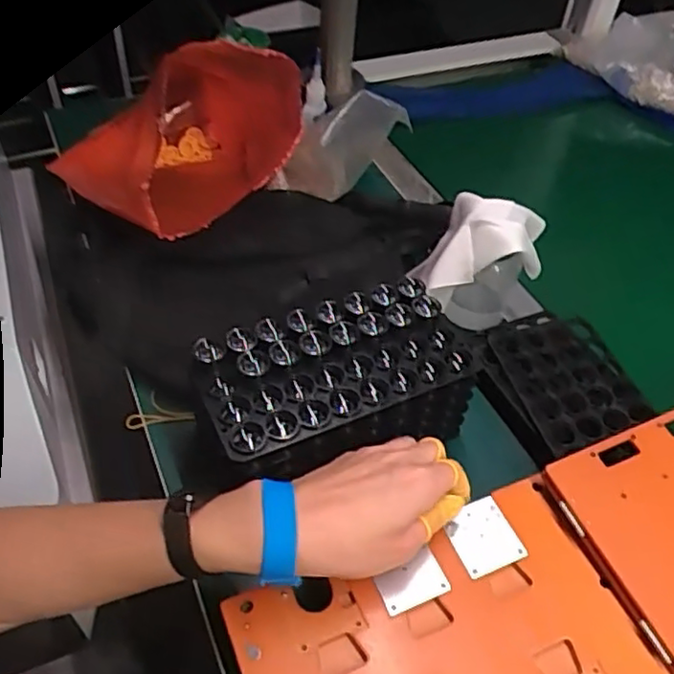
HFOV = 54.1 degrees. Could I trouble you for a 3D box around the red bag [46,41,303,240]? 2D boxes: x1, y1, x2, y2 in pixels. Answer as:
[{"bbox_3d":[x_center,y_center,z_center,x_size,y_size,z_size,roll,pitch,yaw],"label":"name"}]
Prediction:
[{"bbox_3d":[-0.167,-0.209,0.658,0.179,0.173,0.244,-29,56,-27],"label":"red bag"}]

